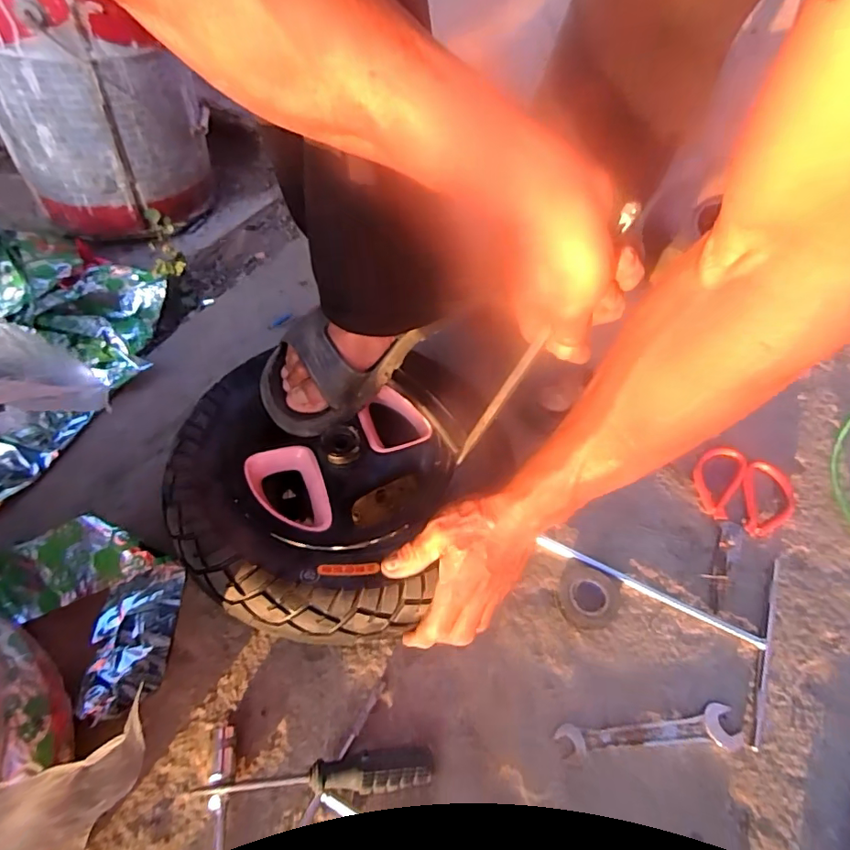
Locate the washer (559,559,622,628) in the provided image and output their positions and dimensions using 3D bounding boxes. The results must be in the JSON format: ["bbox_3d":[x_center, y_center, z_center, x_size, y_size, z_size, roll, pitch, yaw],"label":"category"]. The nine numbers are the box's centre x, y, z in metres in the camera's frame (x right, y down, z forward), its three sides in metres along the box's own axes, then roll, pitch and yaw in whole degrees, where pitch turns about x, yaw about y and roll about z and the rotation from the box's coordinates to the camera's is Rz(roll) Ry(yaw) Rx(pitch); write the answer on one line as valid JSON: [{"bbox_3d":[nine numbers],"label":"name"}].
[{"bbox_3d":[0.159,0.170,0.509,0.058,0.019,0.061,18,55,12],"label":"washer"}]

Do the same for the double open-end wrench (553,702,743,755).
[{"bbox_3d":[0.189,0.260,0.447,0.154,0.006,0.032,-1,53,-2],"label":"double open-end wrench"}]

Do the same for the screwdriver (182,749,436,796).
[{"bbox_3d":[-0.087,0.274,0.410,0.184,0.033,0.026,-1,53,-2],"label":"screwdriver"}]

